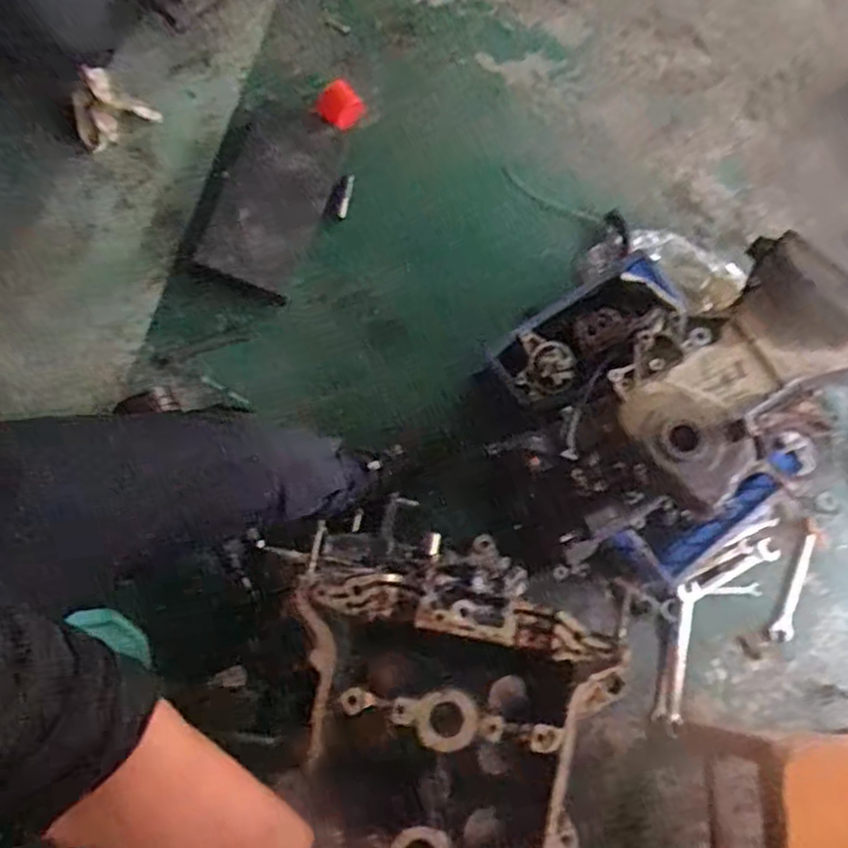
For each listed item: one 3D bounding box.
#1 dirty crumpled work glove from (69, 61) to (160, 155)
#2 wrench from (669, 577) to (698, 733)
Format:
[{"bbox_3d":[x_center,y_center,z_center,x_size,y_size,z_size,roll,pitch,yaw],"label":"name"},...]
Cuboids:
[{"bbox_3d":[-0.509,-0.501,1.108,0.054,0.116,0.122,42,74,3],"label":"dirty crumpled work glove"},{"bbox_3d":[0.401,0.364,1.083,0.029,0.009,0.227,15,74,-5],"label":"wrench"}]

